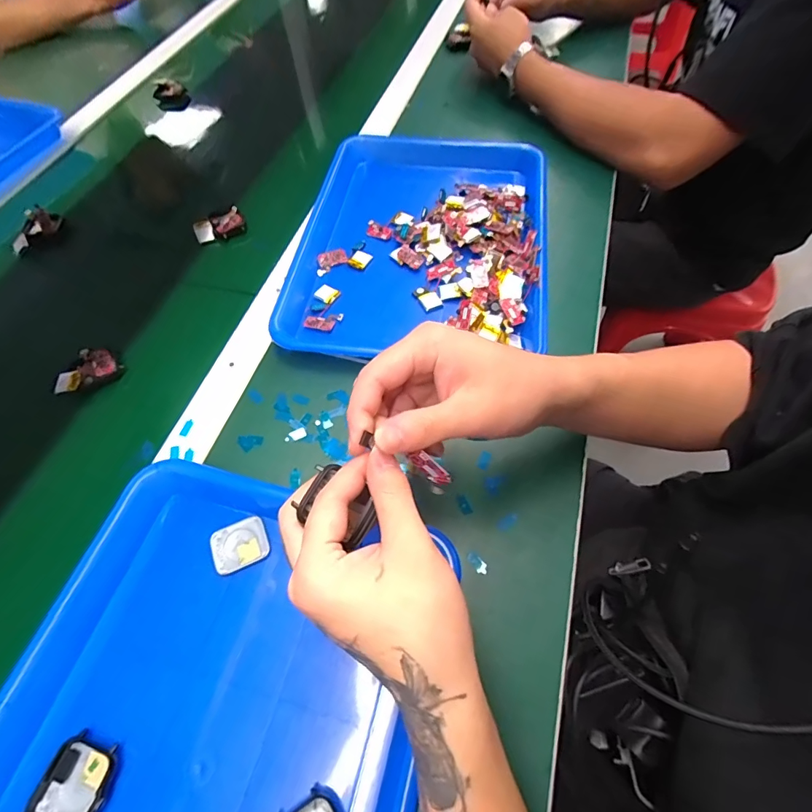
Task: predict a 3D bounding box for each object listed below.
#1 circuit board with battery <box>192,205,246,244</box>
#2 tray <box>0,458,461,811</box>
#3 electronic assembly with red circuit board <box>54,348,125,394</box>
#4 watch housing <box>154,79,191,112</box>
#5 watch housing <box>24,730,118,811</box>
[{"bbox_3d":[-0.216,-0.209,0.501,0.056,0.012,0.037,-17,62,-7],"label":"circuit board with battery"},{"bbox_3d":[-0.126,0.207,0.248,0.259,0.037,0.332,11,62,8],"label":"tray"},{"bbox_3d":[-0.298,-0.031,0.402,0.036,0.012,0.054,40,70,21],"label":"electronic assembly with red circuit board"},{"bbox_3d":[-0.358,-0.473,0.659,0.048,0.041,0.014,-24,18,-1],"label":"watch housing"},{"bbox_3d":[-0.192,0.220,0.249,0.039,0.008,0.045,26,65,16],"label":"watch housing"}]

